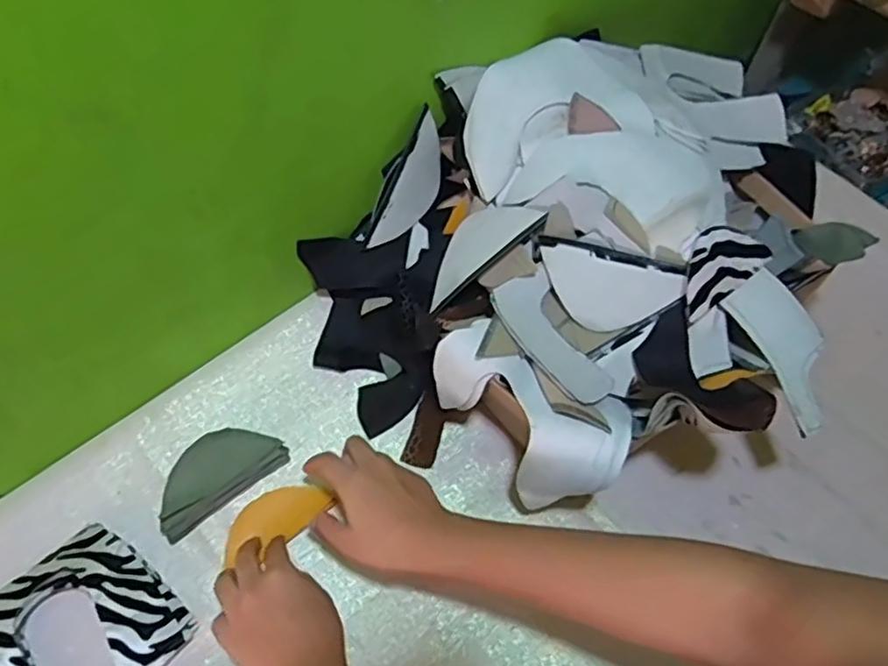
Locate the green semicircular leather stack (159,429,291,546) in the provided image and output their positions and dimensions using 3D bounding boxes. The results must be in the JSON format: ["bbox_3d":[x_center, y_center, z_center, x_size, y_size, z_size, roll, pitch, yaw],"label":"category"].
[{"bbox_3d":[-0.198,0.121,0.576,0.114,0.024,0.056,-36,68,-19],"label":"green semicircular leather stack"}]

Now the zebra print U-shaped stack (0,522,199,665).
[{"bbox_3d":[-0.290,0.233,0.509,0.150,0.032,0.126,-37,69,-20],"label":"zebra print U-shaped stack"}]

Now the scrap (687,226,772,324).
[{"bbox_3d":[0.224,-0.057,0.538,0.105,0.023,0.048,-34,67,-19],"label":"scrap"}]

